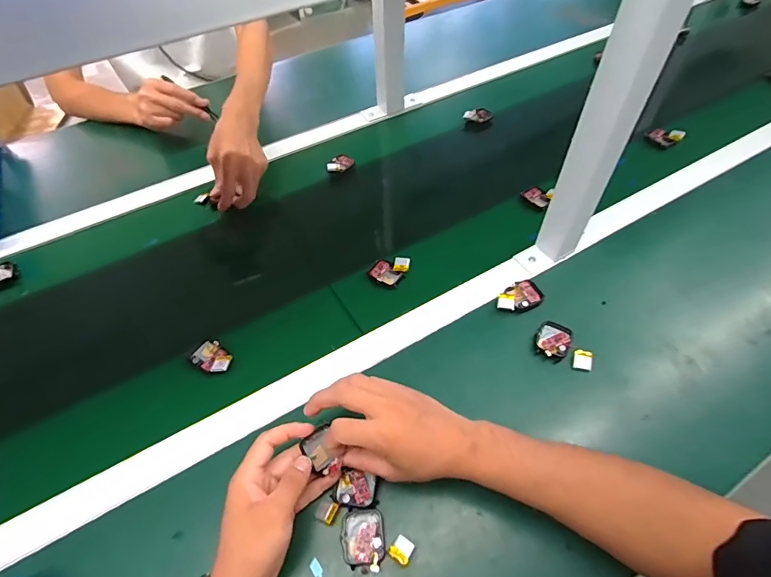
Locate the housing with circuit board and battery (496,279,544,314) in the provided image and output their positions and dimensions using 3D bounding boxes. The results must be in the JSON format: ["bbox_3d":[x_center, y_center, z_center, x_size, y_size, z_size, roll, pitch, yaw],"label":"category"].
[{"bbox_3d":[0.173,0.012,0.552,0.062,0.009,0.036,-25,56,-16],"label":"housing with circuit board and battery"}]

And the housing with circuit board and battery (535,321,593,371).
[{"bbox_3d":[0.216,0.068,0.513,0.067,0.012,0.047,24,58,19],"label":"housing with circuit board and battery"}]

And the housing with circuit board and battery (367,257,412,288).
[{"bbox_3d":[0.006,-0.027,0.586,0.047,0.015,0.051,28,59,21],"label":"housing with circuit board and battery"}]

